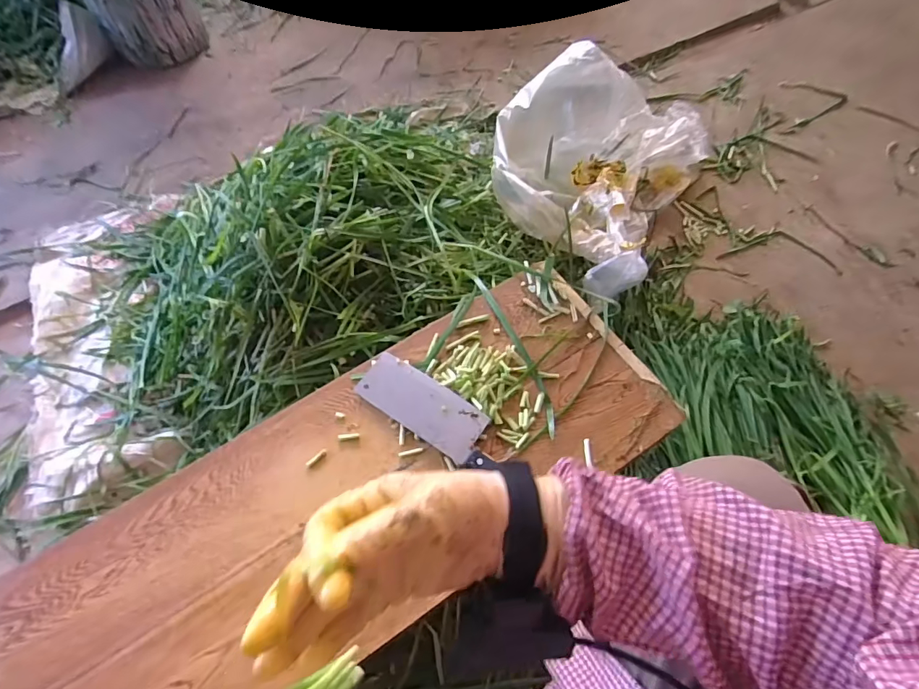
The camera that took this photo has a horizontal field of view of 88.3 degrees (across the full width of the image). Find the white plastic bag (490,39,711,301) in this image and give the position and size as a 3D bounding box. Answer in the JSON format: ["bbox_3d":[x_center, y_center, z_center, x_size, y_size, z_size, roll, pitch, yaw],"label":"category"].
[{"bbox_3d":[0.299,-0.409,1.041,0.398,0.244,0.622,28,66,16],"label":"white plastic bag"}]

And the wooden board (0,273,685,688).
[{"bbox_3d":[-0.130,0.183,0.567,0.810,0.032,0.294,-31,66,-14],"label":"wooden board"}]

